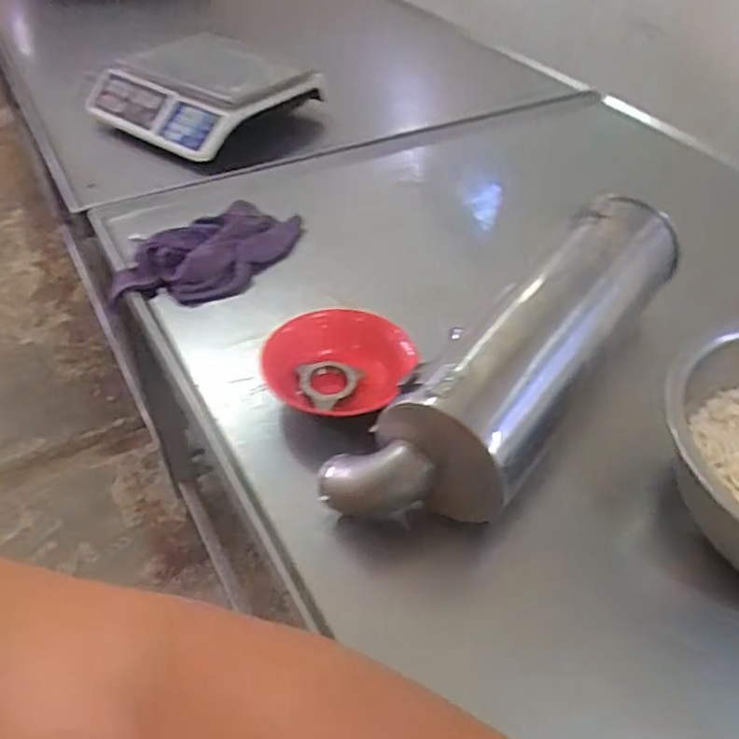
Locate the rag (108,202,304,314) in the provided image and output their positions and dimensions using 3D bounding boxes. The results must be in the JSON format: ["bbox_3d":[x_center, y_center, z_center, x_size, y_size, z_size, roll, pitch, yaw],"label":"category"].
[{"bbox_3d":[-0.224,-0.165,0.946,0.303,0.064,0.157,-21,49,-23],"label":"rag"}]

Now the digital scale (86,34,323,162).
[{"bbox_3d":[-0.314,-0.535,1.286,0.303,0.128,0.387,25,48,21],"label":"digital scale"}]

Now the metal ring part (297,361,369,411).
[{"bbox_3d":[-0.050,0.011,0.770,0.064,0.024,0.068,36,56,8],"label":"metal ring part"}]

